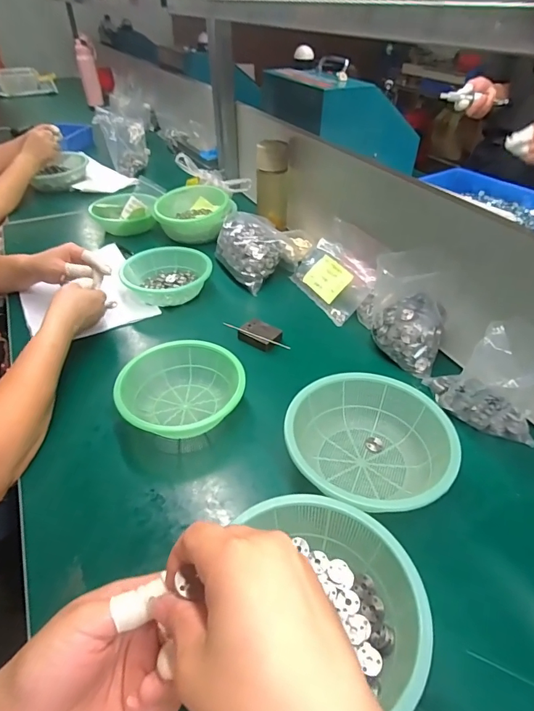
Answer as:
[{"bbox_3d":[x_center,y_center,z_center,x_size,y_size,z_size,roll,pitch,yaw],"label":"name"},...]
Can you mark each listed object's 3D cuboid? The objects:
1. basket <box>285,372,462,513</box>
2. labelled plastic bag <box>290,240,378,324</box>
[{"bbox_3d":[0.116,0.107,0.497,0.177,0.070,0.177,0,40,0],"label":"basket"},{"bbox_3d":[0.117,-0.145,0.789,0.025,0.104,0.187,23,22,-44],"label":"labelled plastic bag"}]

